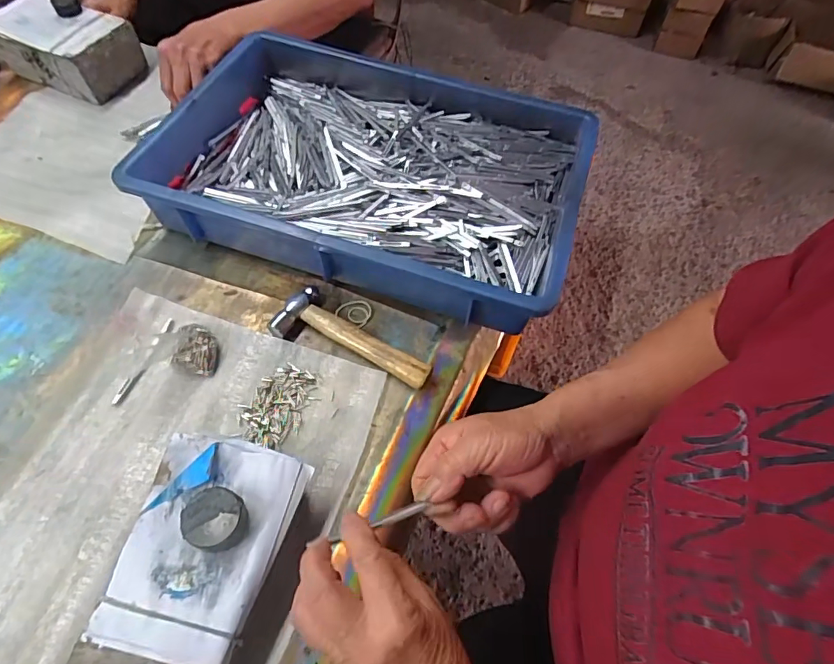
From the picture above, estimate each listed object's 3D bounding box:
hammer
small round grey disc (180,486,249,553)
[{"bbox_3d":[-0.057,0.003,0.463,0.156,0.016,0.057,21,60,9],"label":"hammer"},{"bbox_3d":[-0.136,0.126,0.325,0.039,0.019,0.037,1,59,-2],"label":"small round grey disc"}]

